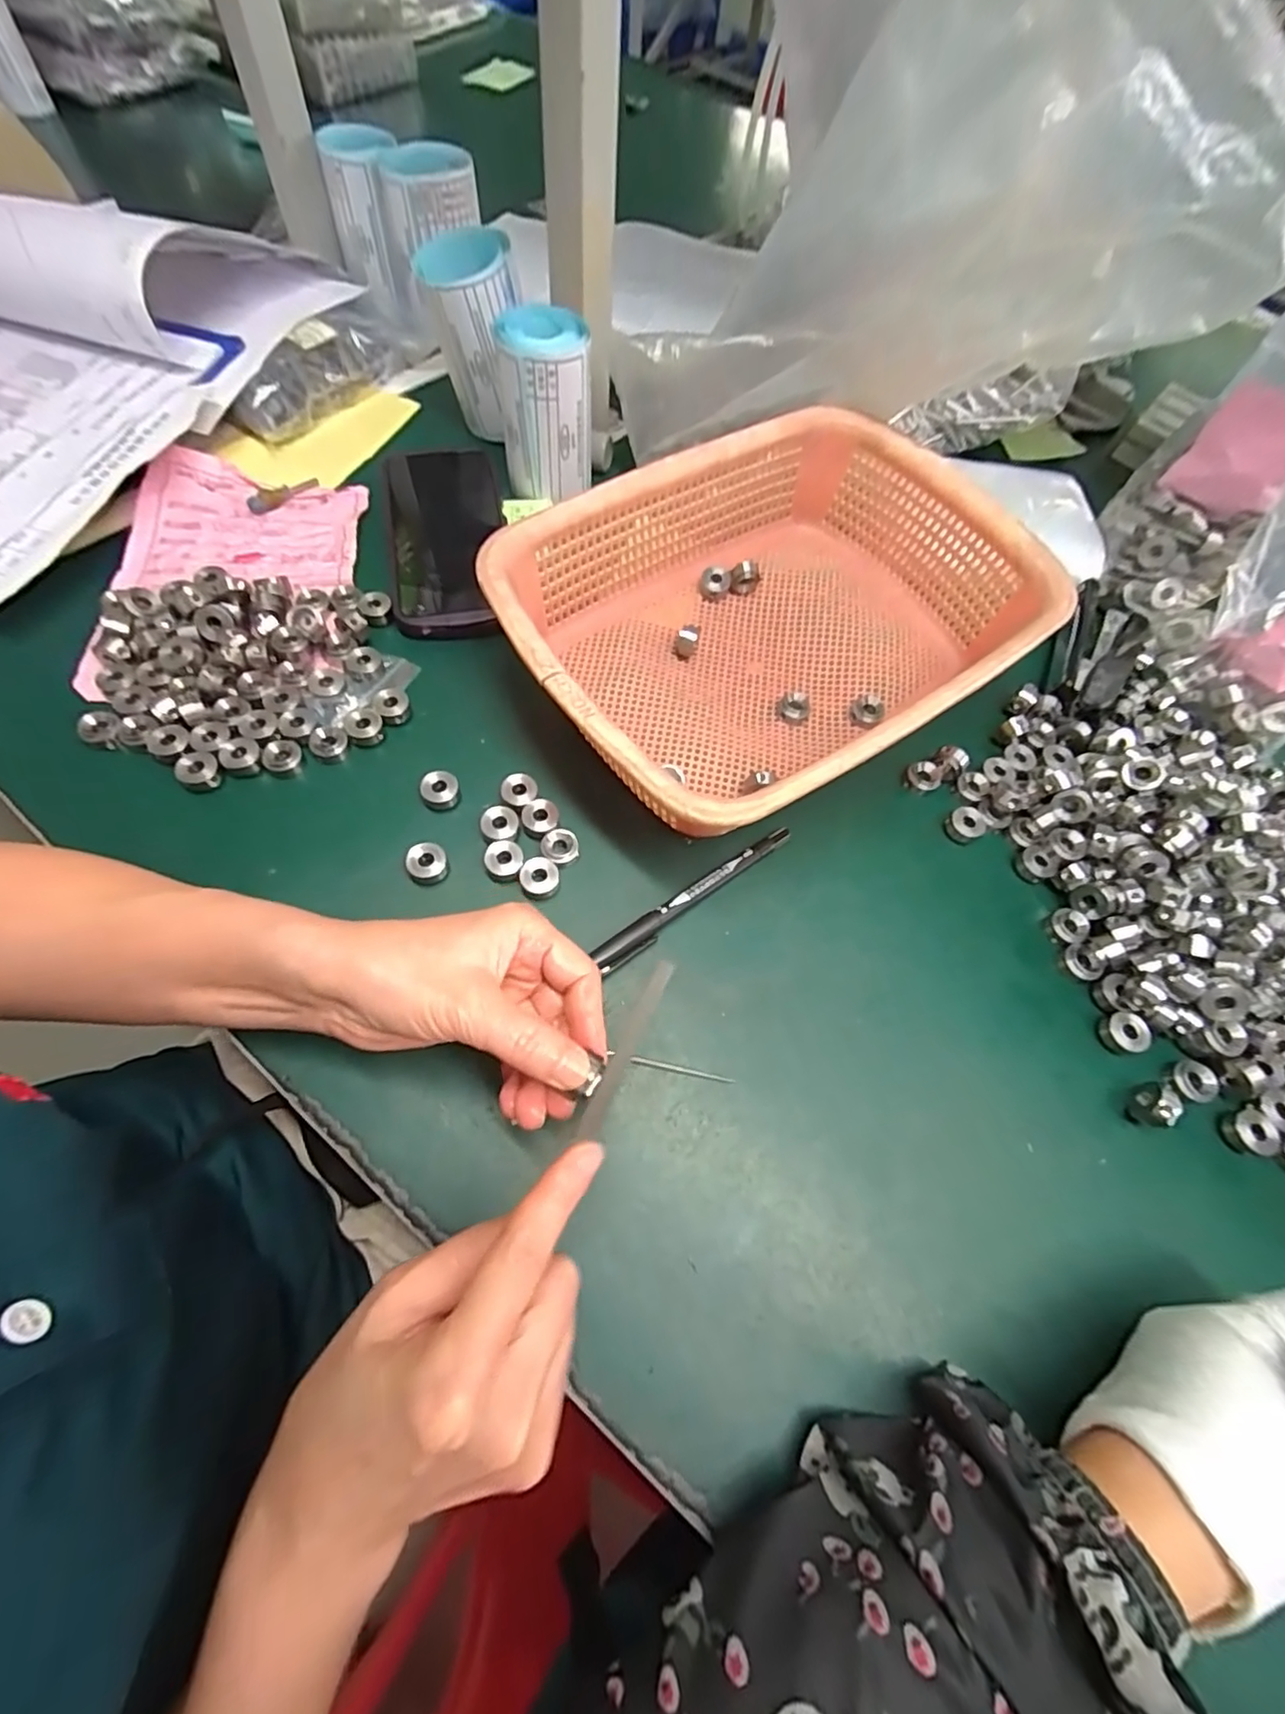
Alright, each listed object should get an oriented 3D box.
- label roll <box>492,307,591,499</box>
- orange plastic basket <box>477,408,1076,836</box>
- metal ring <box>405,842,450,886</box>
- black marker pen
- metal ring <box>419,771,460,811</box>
[{"bbox_3d":[-0.064,-0.305,0.412,0.058,0.091,0.057,2,64,-6],"label":"label roll"},{"bbox_3d":[0.074,-0.137,0.356,0.289,0.076,0.214,-30,71,-19],"label":"orange plastic basket"},{"bbox_3d":[-0.109,0.004,0.309,0.020,0.013,0.018,-39,74,-21],"label":"metal ring"},{"bbox_3d":[0.029,0.020,0.317,0.127,0.011,0.013,-33,72,-20],"label":"black marker pen"},{"bbox_3d":[-0.109,-0.036,0.327,0.019,0.011,0.019,3,64,-5],"label":"metal ring"}]

